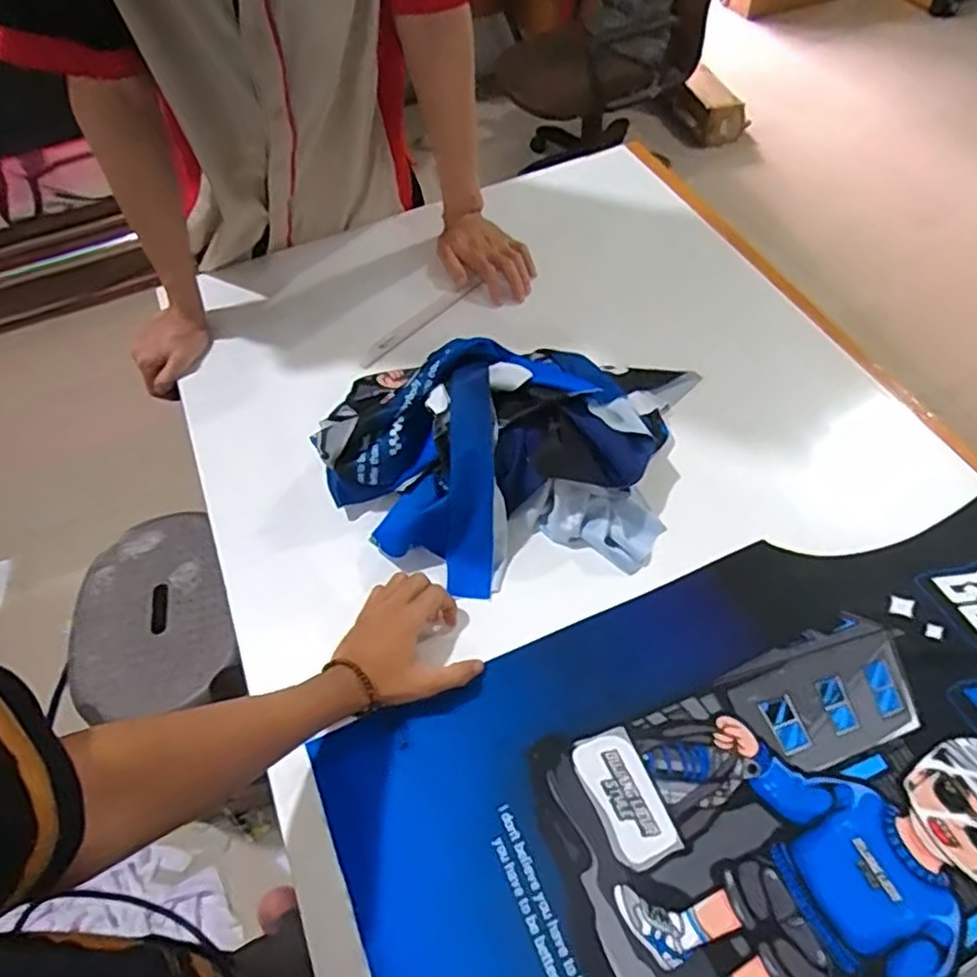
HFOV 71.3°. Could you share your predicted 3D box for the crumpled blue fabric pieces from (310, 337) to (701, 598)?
[{"bbox_3d":[0.025,-0.050,0.708,0.385,0.124,0.257,-6,56,0],"label":"crumpled blue fabric pieces"}]

